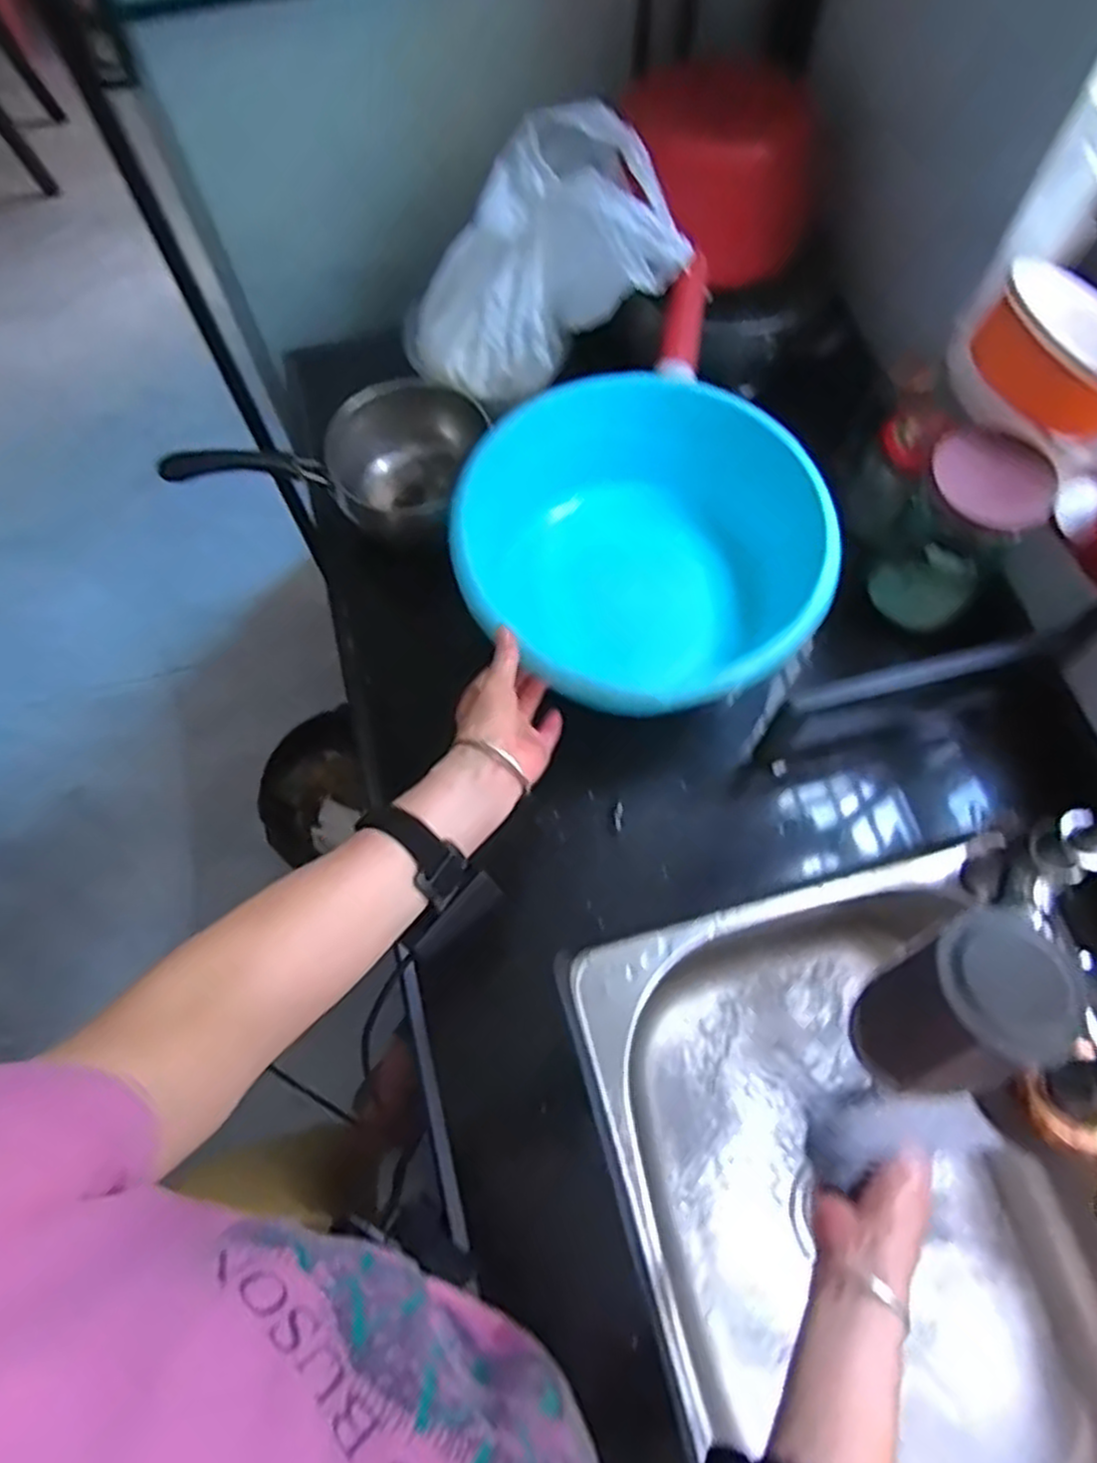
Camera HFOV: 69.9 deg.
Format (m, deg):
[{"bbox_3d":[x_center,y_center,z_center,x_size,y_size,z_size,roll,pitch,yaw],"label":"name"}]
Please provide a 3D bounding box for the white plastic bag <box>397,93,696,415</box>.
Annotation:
[{"bbox_3d":[-0.017,-0.438,0.723,0.238,0.165,0.161,-8,68,-2],"label":"white plastic bag"}]

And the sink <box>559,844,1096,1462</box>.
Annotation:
[{"bbox_3d":[0.284,0.424,0.643,0.407,0.221,0.568,-15,68,-5],"label":"sink"}]

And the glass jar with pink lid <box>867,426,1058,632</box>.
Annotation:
[{"bbox_3d":[0.344,-0.162,0.676,0.092,0.173,0.089,0,68,1],"label":"glass jar with pink lid"}]

